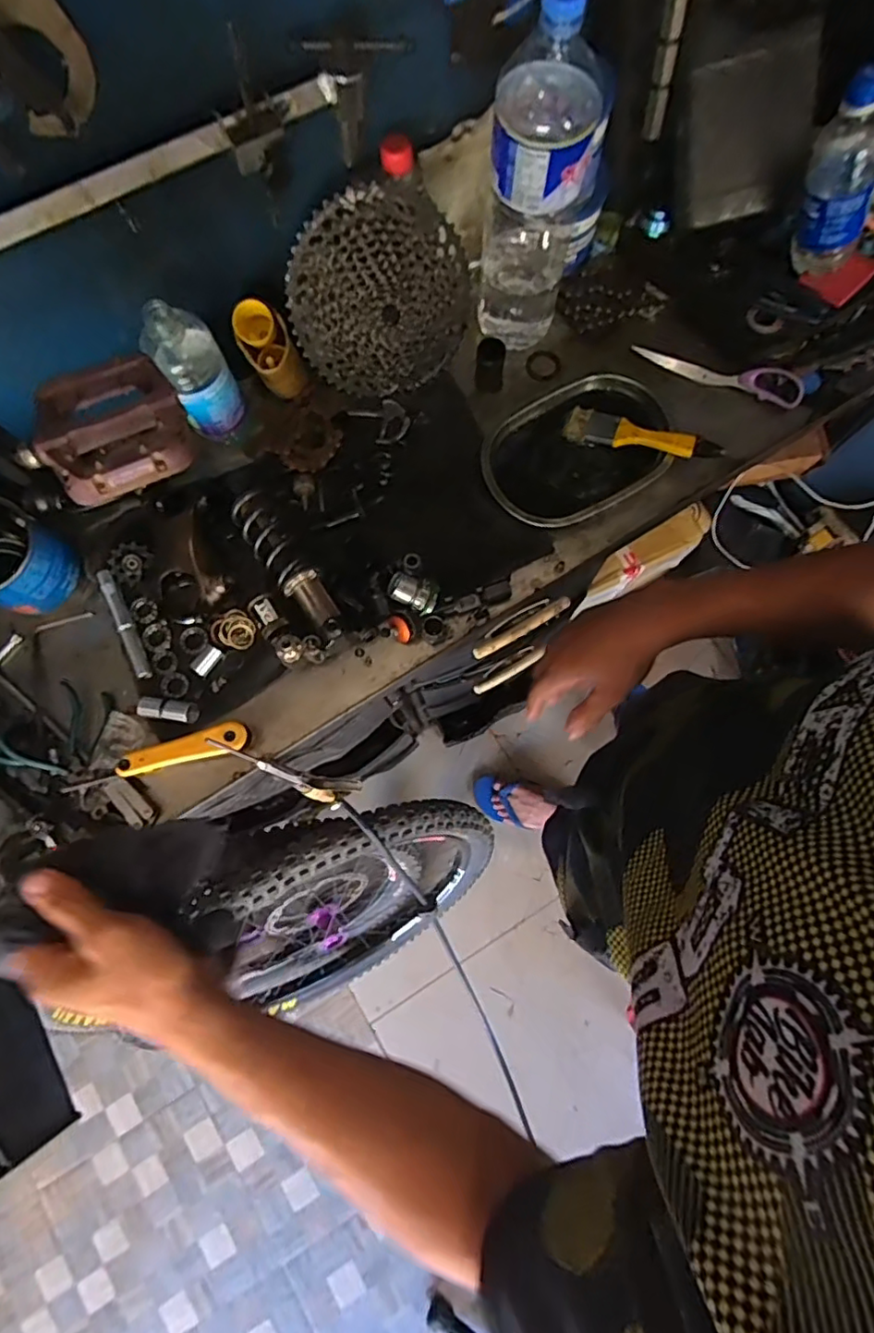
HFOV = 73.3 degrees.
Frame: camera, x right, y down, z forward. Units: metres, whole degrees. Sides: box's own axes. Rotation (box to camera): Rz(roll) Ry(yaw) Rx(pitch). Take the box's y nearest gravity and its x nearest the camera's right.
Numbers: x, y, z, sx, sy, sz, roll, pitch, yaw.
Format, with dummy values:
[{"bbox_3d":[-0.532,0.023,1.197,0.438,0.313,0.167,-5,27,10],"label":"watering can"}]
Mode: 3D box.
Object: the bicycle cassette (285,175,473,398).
[{"bbox_3d":[-0.054,-0.385,0.625,0.196,0.187,0.048,-20,47,-3],"label":"bicycle cassette"}]

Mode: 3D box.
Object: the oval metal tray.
[{"bbox_3d":[0.161,-0.247,0.668,0.218,0.019,0.152,-25,79,-4],"label":"oval metal tray"}]

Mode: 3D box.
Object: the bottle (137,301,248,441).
[{"bbox_3d":[-0.250,-0.302,0.620,0.061,0.159,0.056,0,78,1],"label":"bottle"}]

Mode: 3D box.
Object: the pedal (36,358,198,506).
[{"bbox_3d":[-0.229,-0.171,0.412,0.094,0.026,0.119,-28,79,-5],"label":"pedal"}]

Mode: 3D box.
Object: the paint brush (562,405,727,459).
[{"bbox_3d":[0.231,-0.260,0.660,0.169,0.010,0.038,17,99,17],"label":"paint brush"}]

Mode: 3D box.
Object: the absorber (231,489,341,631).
[{"bbox_3d":[-0.163,-0.110,0.632,0.043,0.039,0.189,-34,80,-6],"label":"absorber"}]

